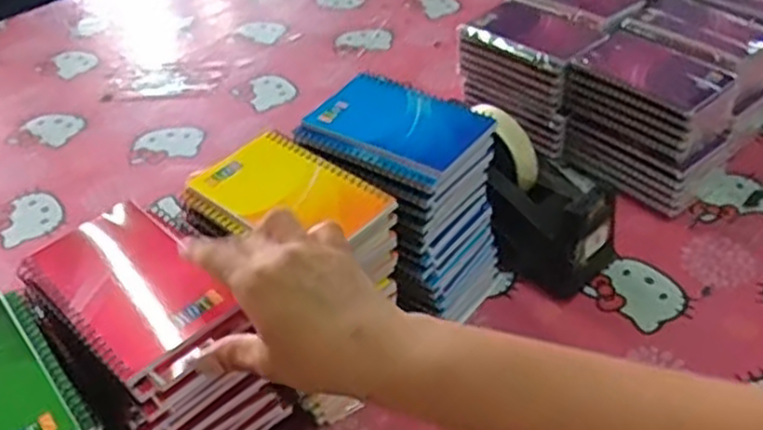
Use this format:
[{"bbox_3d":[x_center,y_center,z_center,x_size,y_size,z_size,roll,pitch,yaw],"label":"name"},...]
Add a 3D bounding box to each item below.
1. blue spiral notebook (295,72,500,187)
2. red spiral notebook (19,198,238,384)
[{"bbox_3d":[0.009,-0.069,0.573,0.126,0.015,0.089,23,47,28],"label":"blue spiral notebook"},{"bbox_3d":[-0.156,0.041,0.451,0.081,0.008,0.130,-34,49,-31],"label":"red spiral notebook"}]

